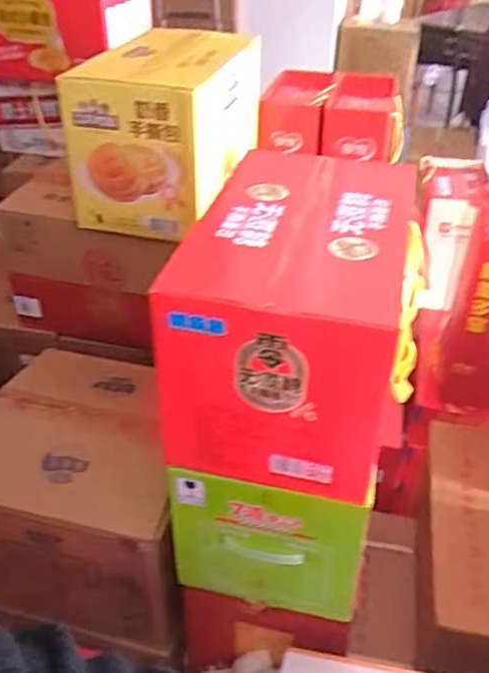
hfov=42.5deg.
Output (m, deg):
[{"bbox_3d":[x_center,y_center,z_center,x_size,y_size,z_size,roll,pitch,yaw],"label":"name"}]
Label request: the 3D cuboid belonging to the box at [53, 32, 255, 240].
[{"bbox_3d":[-0.121,-0.389,1.132,0.248,0.294,0.373,14,38,17],"label":"box"}]

